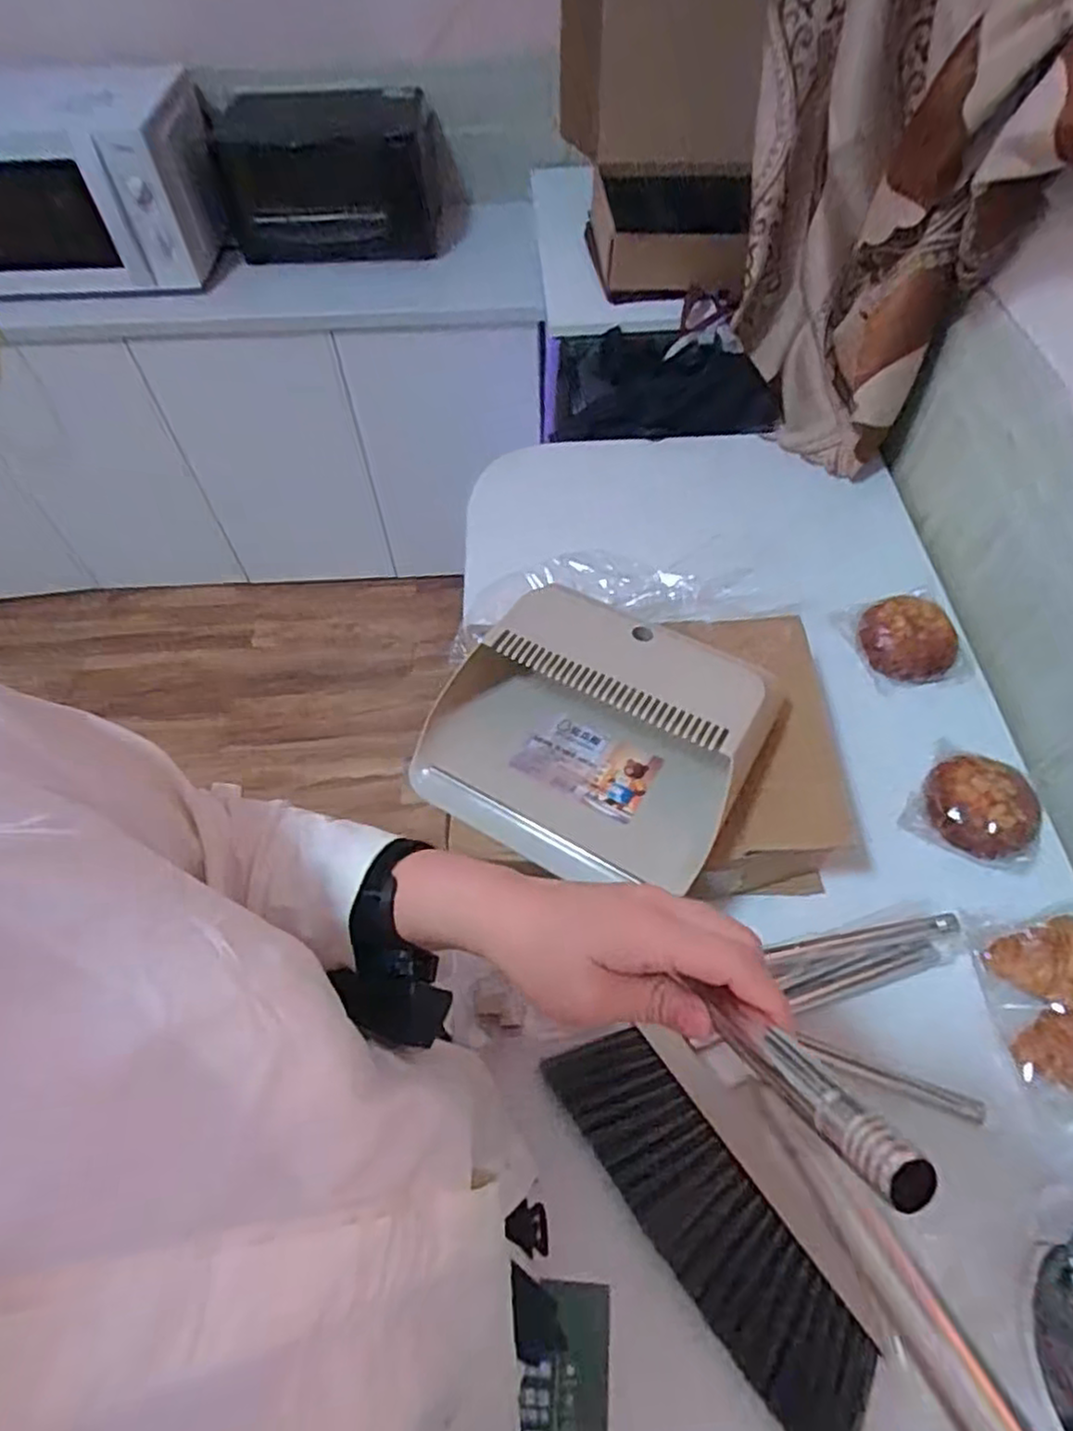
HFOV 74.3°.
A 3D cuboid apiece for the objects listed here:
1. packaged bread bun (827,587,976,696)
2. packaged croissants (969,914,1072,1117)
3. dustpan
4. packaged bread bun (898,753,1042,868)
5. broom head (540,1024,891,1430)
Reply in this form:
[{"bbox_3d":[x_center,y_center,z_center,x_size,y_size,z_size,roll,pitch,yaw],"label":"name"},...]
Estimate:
[{"bbox_3d":[0.429,-0.092,0.816,0.123,0.048,0.129,-13,58,-7],"label":"packaged bread bun"},{"bbox_3d":[0.459,0.238,0.586,0.136,0.042,0.154,-6,57,-2],"label":"packaged croissants"},{"bbox_3d":[0.042,0.019,0.629,0.257,0.106,0.225,29,62,18],"label":"dustpan"},{"bbox_3d":[0.434,0.092,0.690,0.111,0.047,0.089,32,63,20],"label":"packaged bread bun"},{"bbox_3d":[0.140,0.359,0.533,0.121,0.027,0.285,-33,62,-18],"label":"broom head"}]

